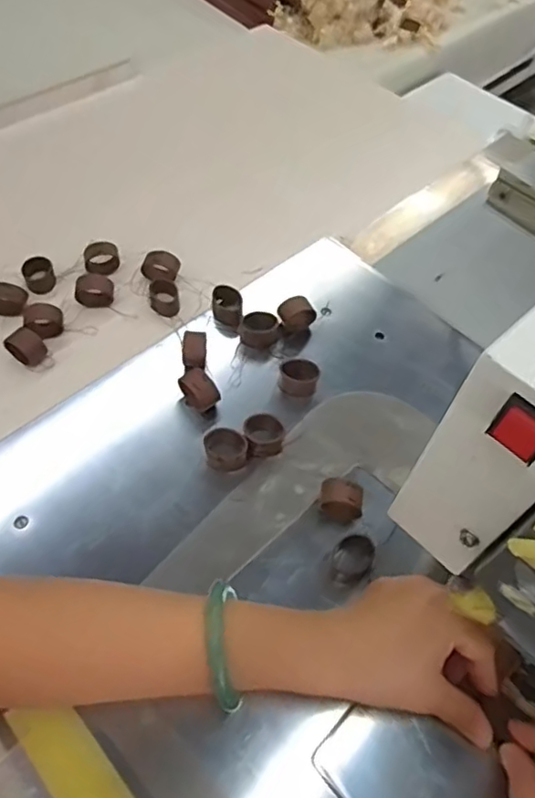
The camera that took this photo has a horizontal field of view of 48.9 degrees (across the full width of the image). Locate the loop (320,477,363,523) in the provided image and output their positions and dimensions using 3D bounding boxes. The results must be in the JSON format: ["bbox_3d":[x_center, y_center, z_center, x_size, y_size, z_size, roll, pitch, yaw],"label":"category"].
[{"bbox_3d":[0.051,0.070,0.411,0.028,0.033,0.022,8,55,1],"label":"loop"}]

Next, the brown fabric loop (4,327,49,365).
[{"bbox_3d":[-0.196,-0.041,0.481,0.026,0.026,0.026,33,59,17],"label":"brown fabric loop"}]

